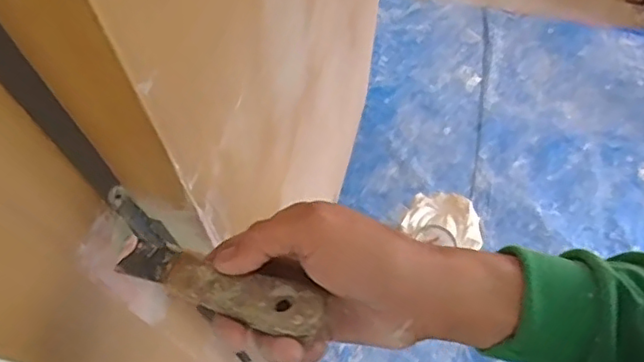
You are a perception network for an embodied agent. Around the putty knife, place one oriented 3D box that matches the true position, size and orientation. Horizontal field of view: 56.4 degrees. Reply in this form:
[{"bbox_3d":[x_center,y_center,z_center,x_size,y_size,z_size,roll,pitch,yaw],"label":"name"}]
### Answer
[{"bbox_3d":[-0.054,0.053,0.321,0.117,0.016,0.030,16,64,19],"label":"putty knife"}]

